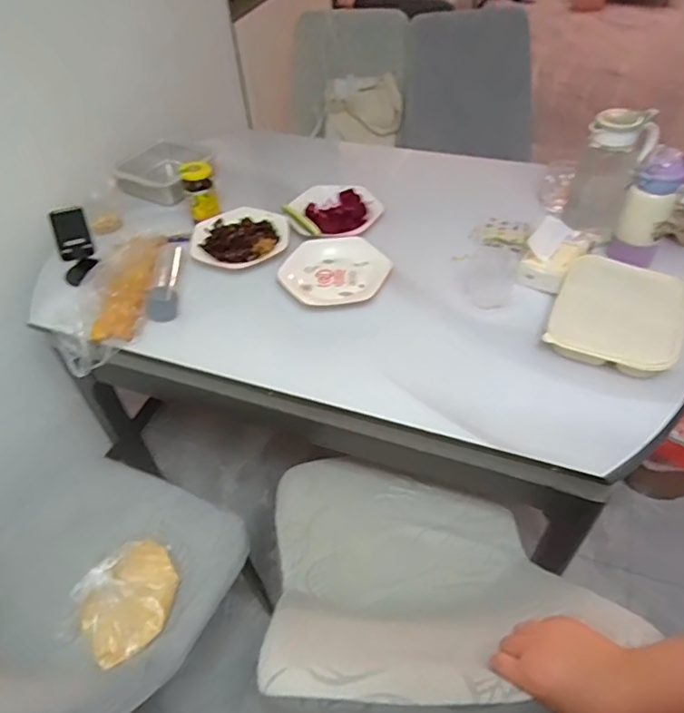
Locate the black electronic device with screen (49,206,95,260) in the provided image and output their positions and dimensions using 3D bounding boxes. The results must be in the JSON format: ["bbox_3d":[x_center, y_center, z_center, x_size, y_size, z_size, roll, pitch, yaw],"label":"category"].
[{"bbox_3d":[-0.527,-0.239,1.080,0.062,0.015,0.123,-15,71,-21],"label":"black electronic device with screen"}]

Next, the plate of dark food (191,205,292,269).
[{"bbox_3d":[-0.210,-0.247,1.147,0.199,0.022,0.183,-2,46,2],"label":"plate of dark food"}]

